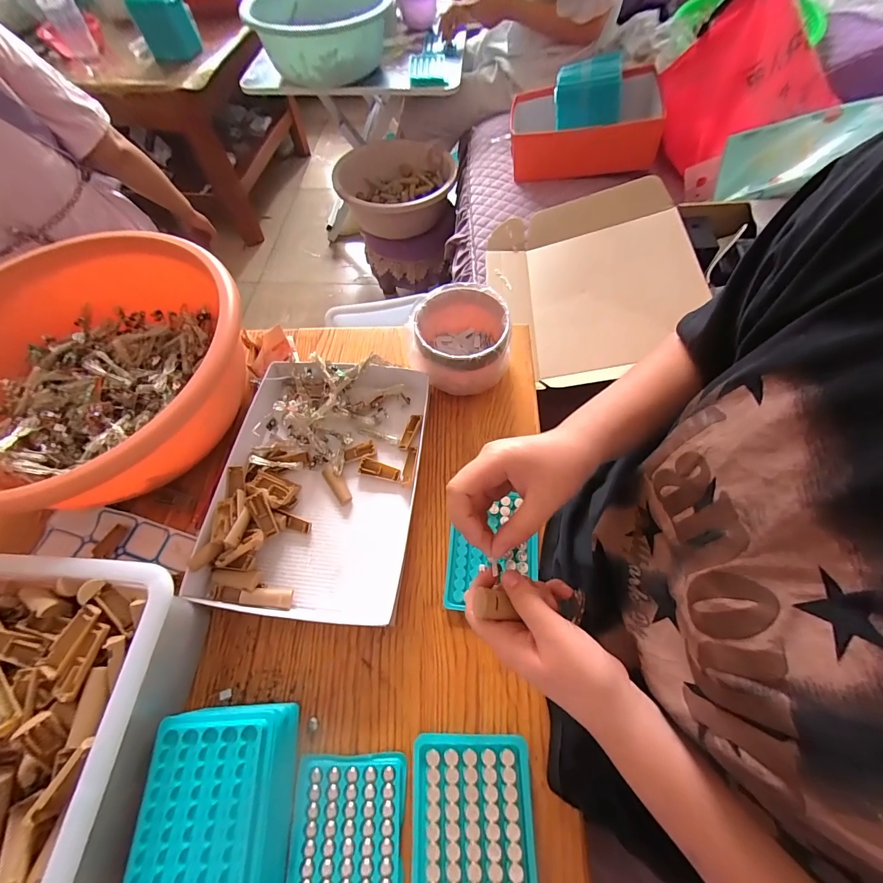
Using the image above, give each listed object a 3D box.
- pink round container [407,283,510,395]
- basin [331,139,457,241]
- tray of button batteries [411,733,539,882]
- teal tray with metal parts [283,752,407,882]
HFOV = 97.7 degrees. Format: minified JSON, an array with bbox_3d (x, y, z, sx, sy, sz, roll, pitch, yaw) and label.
[{"bbox_3d":[0.022,-0.129,0.492,0.119,0.073,0.113,-1,62,2],"label":"pink round container"},{"bbox_3d":[-0.130,-0.727,1.111,0.322,0.122,0.335,-1,62,2],"label":"basin"},{"bbox_3d":[0.025,0.315,0.307,0.096,0.013,0.130,-1,62,2],"label":"tray of button batteries"},{"bbox_3d":[-0.078,0.333,0.311,0.095,0.010,0.125,-2,62,2],"label":"teal tray with metal parts"}]

